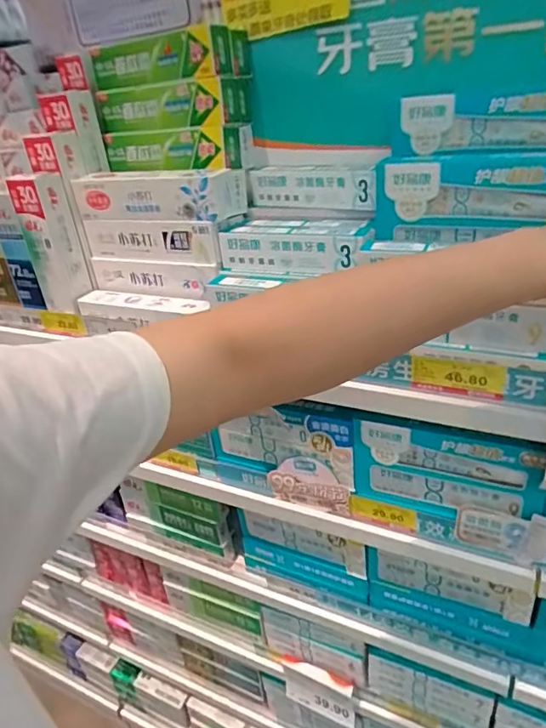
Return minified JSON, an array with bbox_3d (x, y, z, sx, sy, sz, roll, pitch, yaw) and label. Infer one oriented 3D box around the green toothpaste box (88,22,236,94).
[{"bbox_3d":[-0.170,-0.433,0.724,0.268,0.060,0.067,15,36,35],"label":"green toothpaste box"}]

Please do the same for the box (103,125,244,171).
[{"bbox_3d":[-0.153,-0.313,0.739,0.239,0.055,0.040,14,35,34],"label":"box"}]

